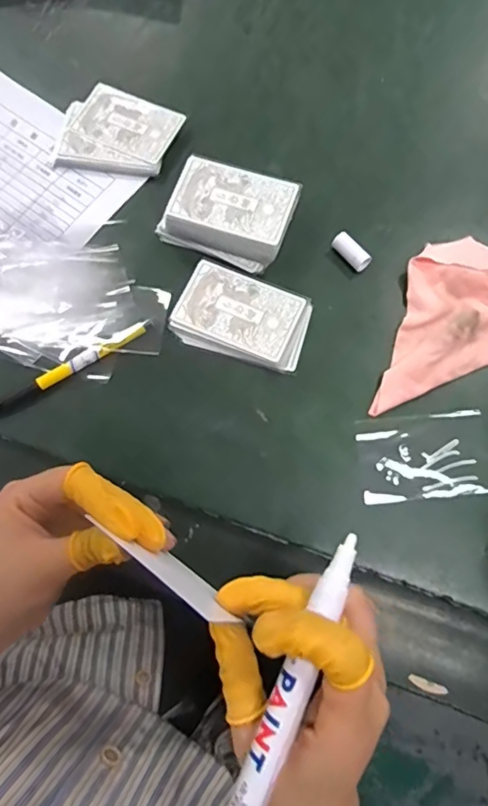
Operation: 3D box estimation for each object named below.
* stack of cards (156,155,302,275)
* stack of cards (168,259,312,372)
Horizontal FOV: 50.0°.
[{"bbox_3d":[-0.010,-0.143,0.394,0.091,0.027,0.066,21,76,8],"label":"stack of cards"},{"bbox_3d":[-0.001,-0.063,0.381,0.095,0.006,0.064,21,76,7],"label":"stack of cards"}]

